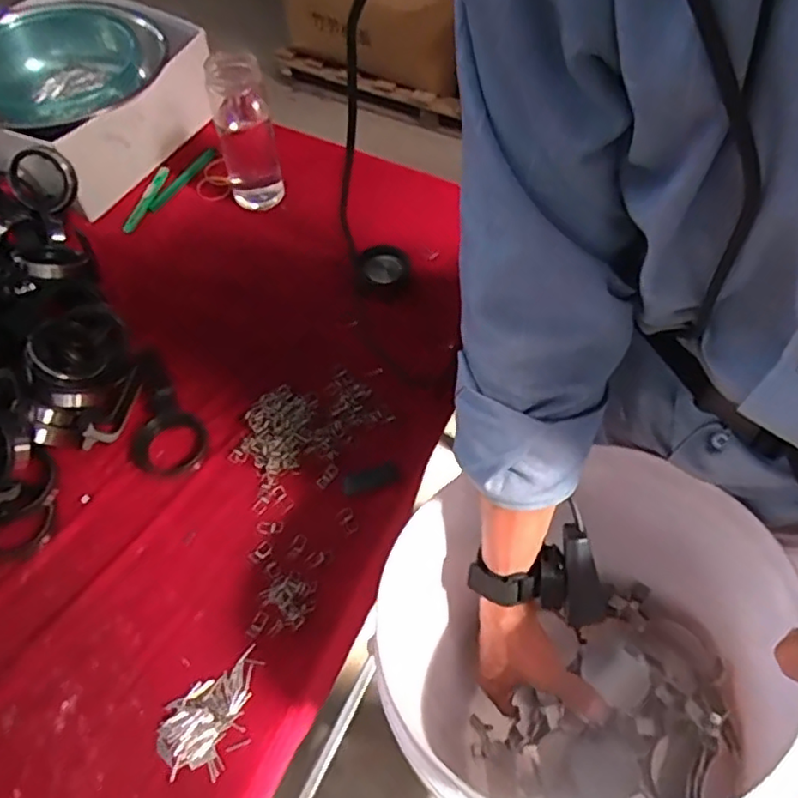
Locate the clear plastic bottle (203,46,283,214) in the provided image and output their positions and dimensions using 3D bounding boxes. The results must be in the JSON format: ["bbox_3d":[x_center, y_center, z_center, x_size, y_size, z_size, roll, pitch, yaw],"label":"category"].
[{"bbox_3d":[-0.183,-0.314,0.733,0.068,0.188,0.066,-9,59,-7],"label":"clear plastic bottle"}]

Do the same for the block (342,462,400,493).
[{"bbox_3d":[-0.029,0.081,0.618,0.057,0.007,0.020,-15,60,-10],"label":"block"}]

